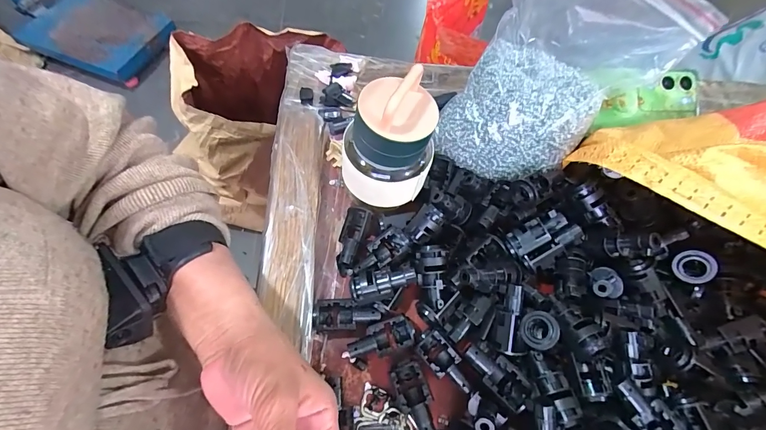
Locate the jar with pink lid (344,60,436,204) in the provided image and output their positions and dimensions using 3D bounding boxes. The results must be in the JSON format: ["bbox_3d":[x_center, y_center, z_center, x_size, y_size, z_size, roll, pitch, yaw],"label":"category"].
[{"bbox_3d":[0.004,-0.059,0.290,0.074,0.113,0.061,10,63,1],"label":"jar with pink lid"}]

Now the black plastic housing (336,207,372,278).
[{"bbox_3d":[-0.028,0.022,0.321,0.023,0.024,0.059,14,63,3],"label":"black plastic housing"}]

